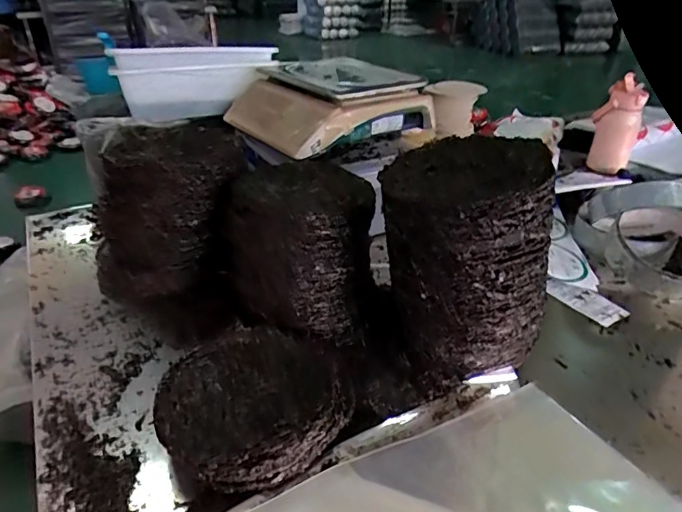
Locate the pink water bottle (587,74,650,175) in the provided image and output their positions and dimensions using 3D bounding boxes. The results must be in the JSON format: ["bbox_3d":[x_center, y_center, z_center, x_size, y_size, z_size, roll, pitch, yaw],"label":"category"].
[{"bbox_3d":[0.716,-0.340,1.285,0.086,0.218,0.086,1,32,-1],"label":"pink water bottle"}]

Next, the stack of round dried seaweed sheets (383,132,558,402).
[{"bbox_3d":[0.157,0.008,0.646,0.206,0.282,0.200,1,32,0],"label":"stack of round dried seaweed sheets"}]

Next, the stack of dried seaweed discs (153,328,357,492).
[{"bbox_3d":[-0.098,0.174,0.576,0.212,0.058,0.205,-4,32,-9],"label":"stack of dried seaweed discs"}]

